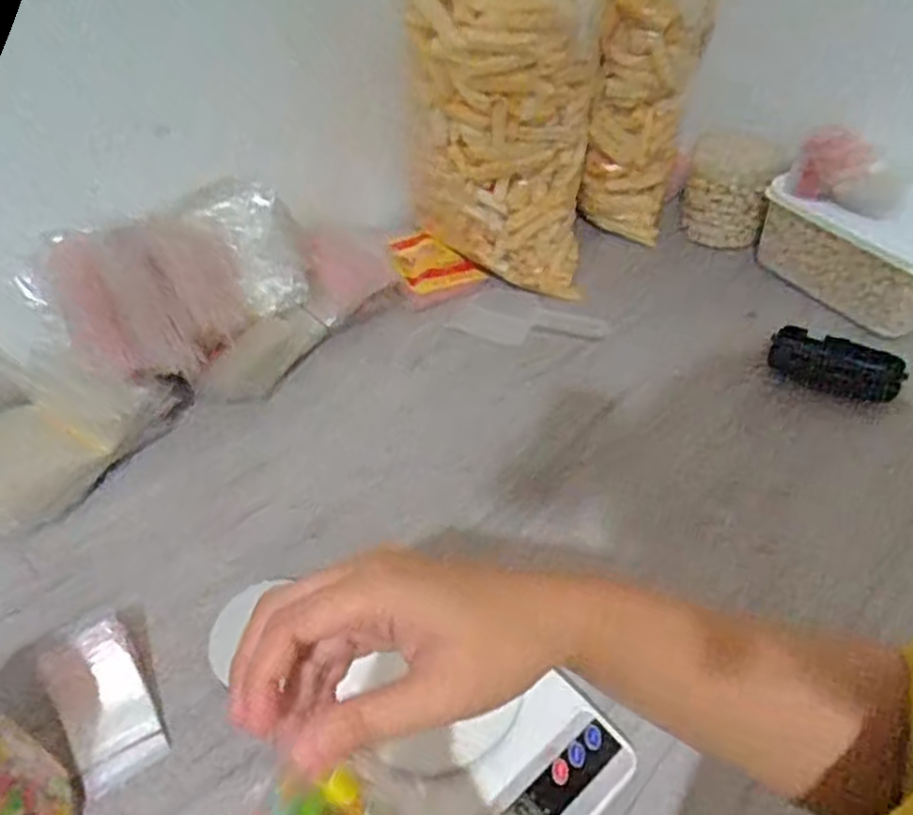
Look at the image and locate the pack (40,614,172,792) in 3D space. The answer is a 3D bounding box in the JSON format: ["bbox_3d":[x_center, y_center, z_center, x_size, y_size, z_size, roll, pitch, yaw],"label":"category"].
[{"bbox_3d":[-0.234,0.192,0.487,0.053,0.008,0.108,-26,67,-20],"label":"pack"}]

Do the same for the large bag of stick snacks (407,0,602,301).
[{"bbox_3d":[0.041,-0.258,0.707,0.177,0.291,0.089,1,46,5],"label":"large bag of stick snacks"}]

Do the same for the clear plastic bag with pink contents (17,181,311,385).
[{"bbox_3d":[-0.229,-0.106,0.632,0.230,0.105,0.097,-27,50,-20],"label":"clear plastic bag with pink contents"}]

